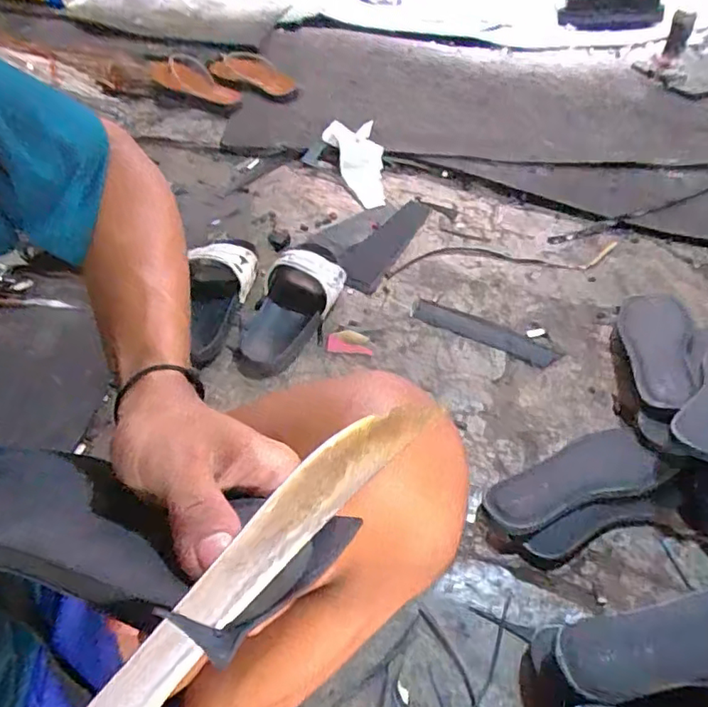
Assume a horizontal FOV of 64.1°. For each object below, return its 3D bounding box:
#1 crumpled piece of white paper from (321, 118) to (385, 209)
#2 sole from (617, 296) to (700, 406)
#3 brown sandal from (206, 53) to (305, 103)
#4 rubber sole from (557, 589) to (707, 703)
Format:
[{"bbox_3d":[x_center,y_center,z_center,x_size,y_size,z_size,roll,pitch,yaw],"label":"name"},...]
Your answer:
[{"bbox_3d":[0.011,-0.379,1.131,0.105,0.050,0.249,-12,65,-6],"label":"crumpled piece of white paper"},{"bbox_3d":[0.432,-0.009,0.793,0.096,0.028,0.270,-5,31,23],"label":"sole"},{"bbox_3d":[-0.226,-0.650,1.325,0.257,0.036,0.112,31,56,26],"label":"brown sandal"},{"bbox_3d":[0.303,0.250,0.492,0.250,0.030,0.078,-4,48,-1],"label":"rubber sole"}]

